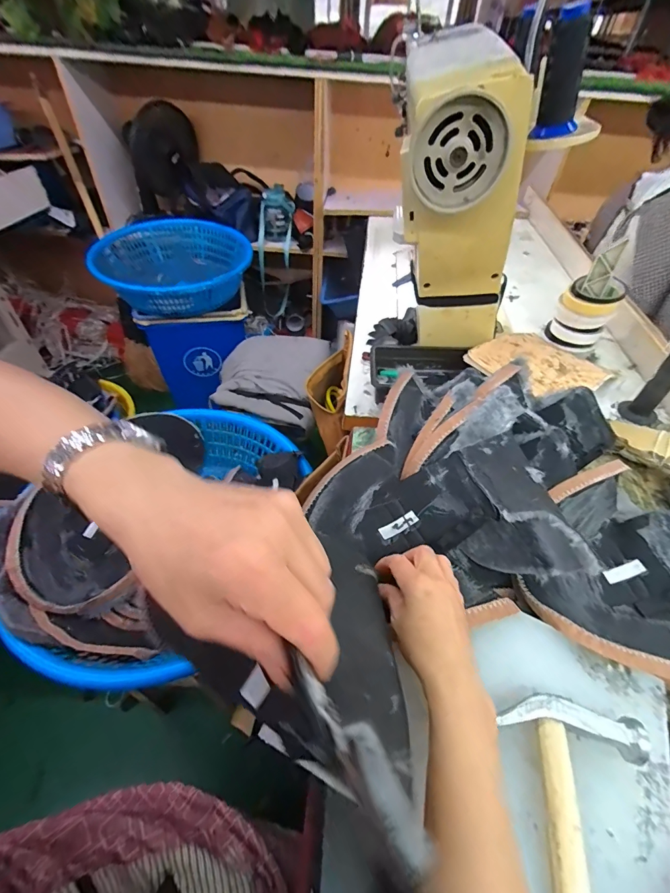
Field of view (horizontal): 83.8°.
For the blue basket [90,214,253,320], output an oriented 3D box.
[{"bbox_3d":[-0.583,-0.656,1.366,0.575,0.196,0.543,5,47,1],"label":"blue basket"}]

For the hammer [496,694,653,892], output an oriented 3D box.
[{"bbox_3d":[0.172,0.299,0.230,0.099,0.030,0.236,8,48,4],"label":"hammer"}]

